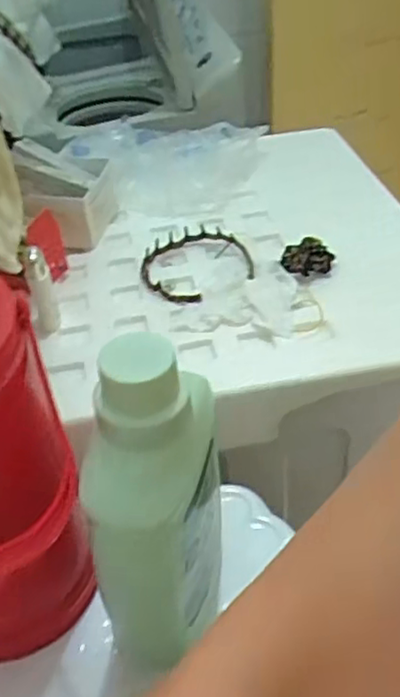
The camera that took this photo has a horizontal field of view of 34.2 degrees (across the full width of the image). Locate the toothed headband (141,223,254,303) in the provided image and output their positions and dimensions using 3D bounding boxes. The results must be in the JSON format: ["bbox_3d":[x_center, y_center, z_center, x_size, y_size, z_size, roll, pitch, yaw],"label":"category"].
[{"bbox_3d":[-0.003,-0.107,0.863,0.144,0.033,0.153,-5,41,1],"label":"toothed headband"}]

